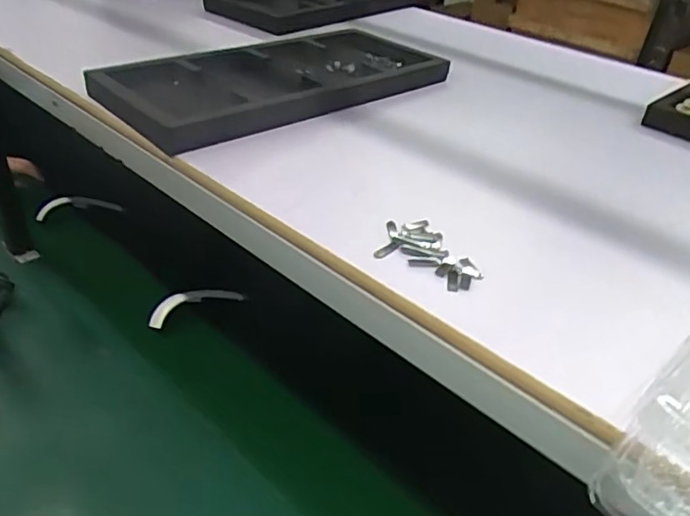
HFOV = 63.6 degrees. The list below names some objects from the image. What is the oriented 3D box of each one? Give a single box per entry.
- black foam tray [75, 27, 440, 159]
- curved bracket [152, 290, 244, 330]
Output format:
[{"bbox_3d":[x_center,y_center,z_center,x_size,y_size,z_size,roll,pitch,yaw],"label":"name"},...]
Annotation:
[{"bbox_3d":[-0.086,-0.260,0.804,0.484,0.040,0.235,-25,46,-34],"label":"black foam tray"},{"bbox_3d":[-0.294,0.087,1.097,0.183,0.033,0.064,-13,40,-23],"label":"curved bracket"}]

